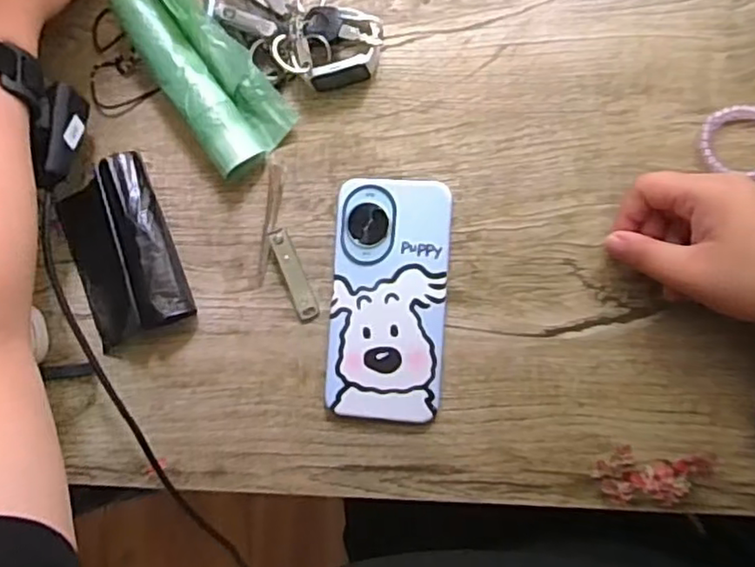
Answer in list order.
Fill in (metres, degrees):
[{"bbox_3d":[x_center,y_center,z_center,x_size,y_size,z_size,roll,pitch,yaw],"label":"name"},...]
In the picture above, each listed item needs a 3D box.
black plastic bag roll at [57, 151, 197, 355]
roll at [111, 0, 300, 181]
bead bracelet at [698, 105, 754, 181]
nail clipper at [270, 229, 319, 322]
[{"bbox_3d":[-0.193,-0.022,0.472,0.084,0.029,0.124,-22,85,9],"label":"black plastic bag roll"},{"bbox_3d":[-0.124,-0.157,0.464,0.065,0.025,0.152,-34,87,8],"label":"roll"},{"bbox_3d":[0.234,-0.091,0.410,0.053,0.010,0.043,14,91,10],"label":"bead bracelet"},{"bbox_3d":[-0.059,-0.006,0.458,0.015,0.011,0.067,-20,85,9],"label":"nail clipper"}]

